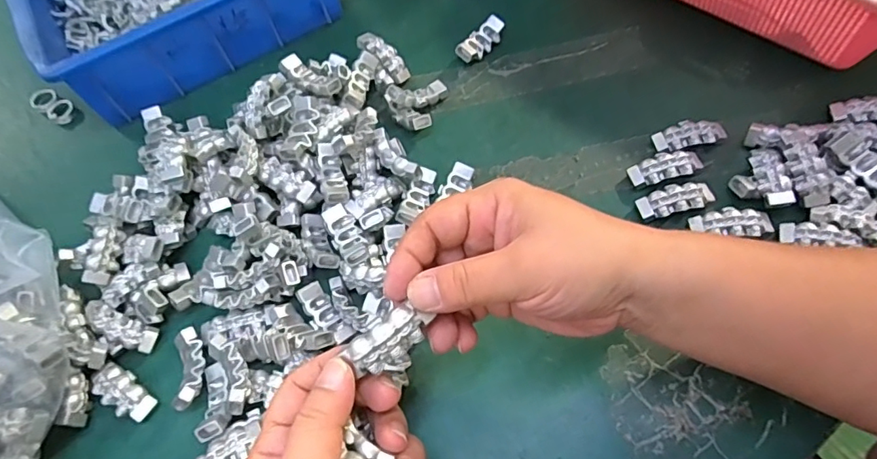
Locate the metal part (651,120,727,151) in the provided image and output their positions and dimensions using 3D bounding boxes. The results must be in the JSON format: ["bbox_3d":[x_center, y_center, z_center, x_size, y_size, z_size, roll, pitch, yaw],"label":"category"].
[{"bbox_3d":[0.175,-0.066,0.362,0.047,0.013,0.018,-12,61,-1],"label":"metal part"}]

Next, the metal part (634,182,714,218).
[{"bbox_3d":[0.155,-0.019,0.339,0.047,0.013,0.019,-12,61,-1],"label":"metal part"}]

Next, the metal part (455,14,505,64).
[{"bbox_3d":[0.034,-0.155,0.426,0.045,0.018,0.018,-43,66,-17],"label":"metal part"}]

